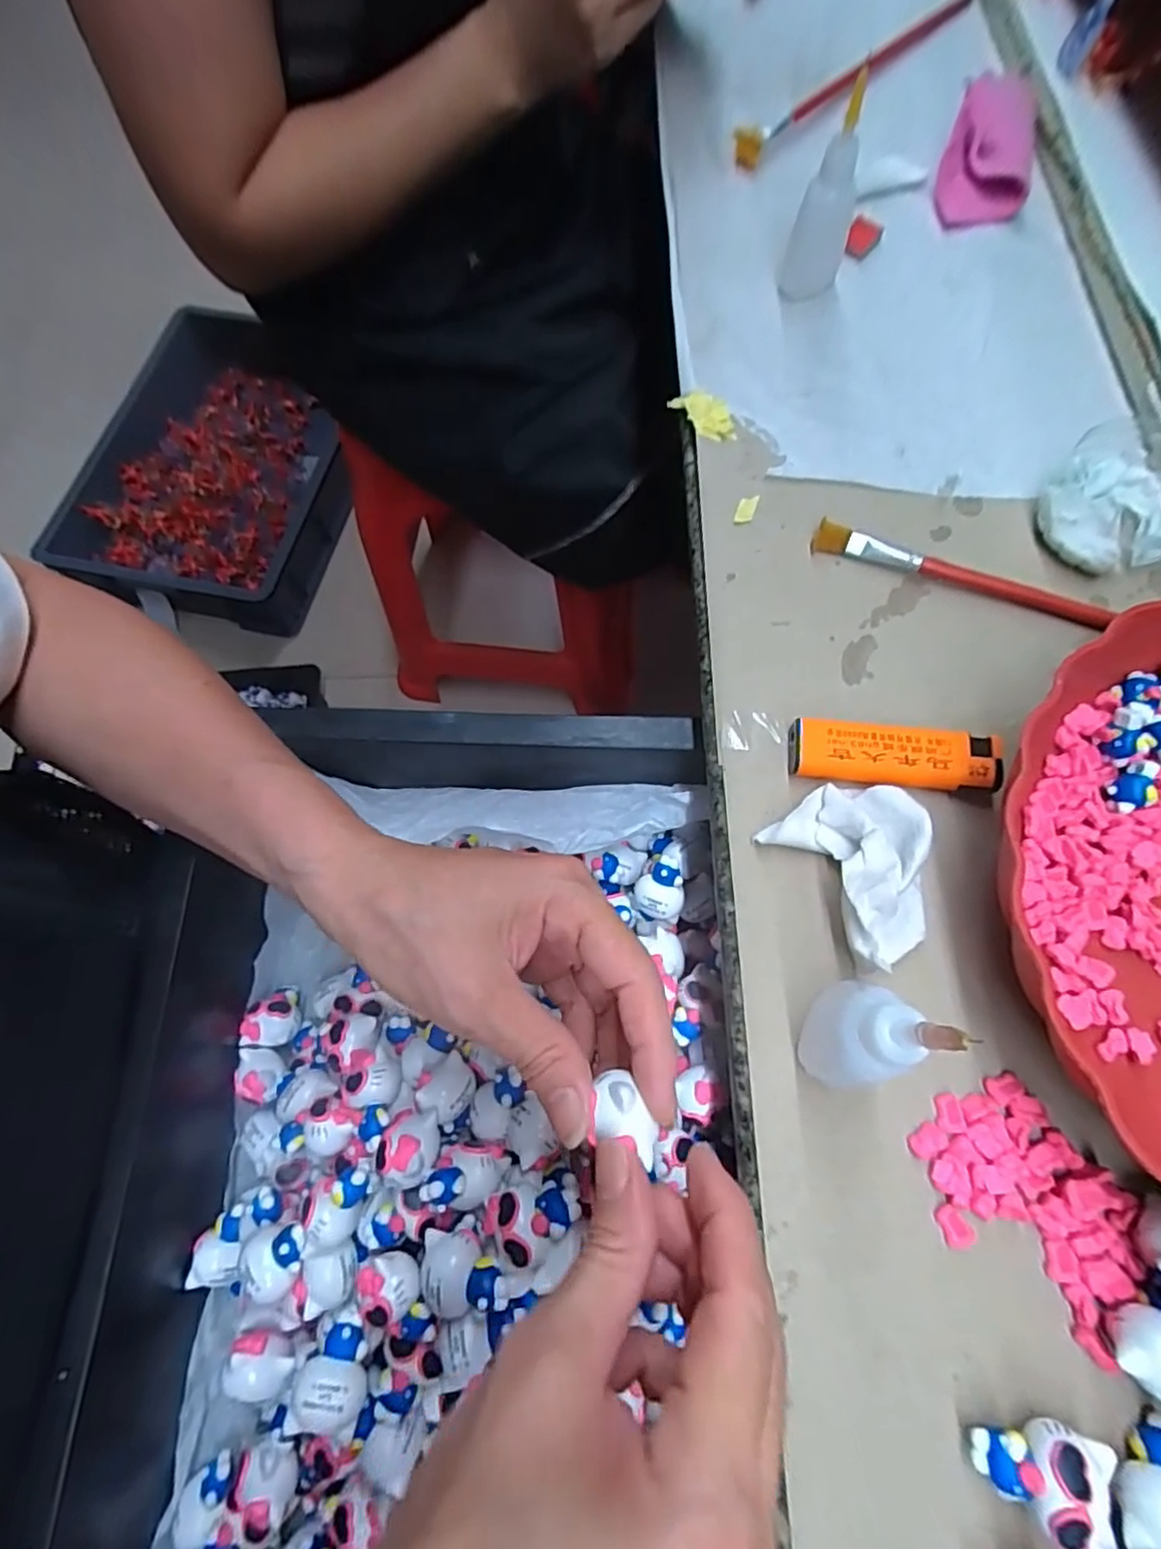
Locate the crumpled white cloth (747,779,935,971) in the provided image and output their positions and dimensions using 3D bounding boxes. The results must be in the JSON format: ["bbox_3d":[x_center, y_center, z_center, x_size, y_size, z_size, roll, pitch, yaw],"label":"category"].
[{"bbox_3d":[0.109,0.034,0.250,0.055,0.023,0.065,-31,73,-8],"label":"crumpled white cloth"}]

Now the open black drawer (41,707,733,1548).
[{"bbox_3d":[-0.070,0.194,0.277,0.269,0.092,0.442,0,71,3],"label":"open black drawer"}]

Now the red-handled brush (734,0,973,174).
[{"bbox_3d":[0.186,-0.471,0.436,0.020,0.021,0.259,42,76,17],"label":"red-handled brush"}]

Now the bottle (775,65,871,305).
[{"bbox_3d":[0.126,-0.297,0.336,0.026,0.083,0.026,38,77,14],"label":"bottle"}]

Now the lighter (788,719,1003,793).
[{"bbox_3d":[0.127,-0.007,0.267,0.080,0.011,0.024,4,71,4],"label":"lighter"}]

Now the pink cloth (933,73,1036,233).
[{"bbox_3d":[0.247,-0.378,0.393,0.051,0.029,0.117,18,70,10],"label":"pink cloth"}]

